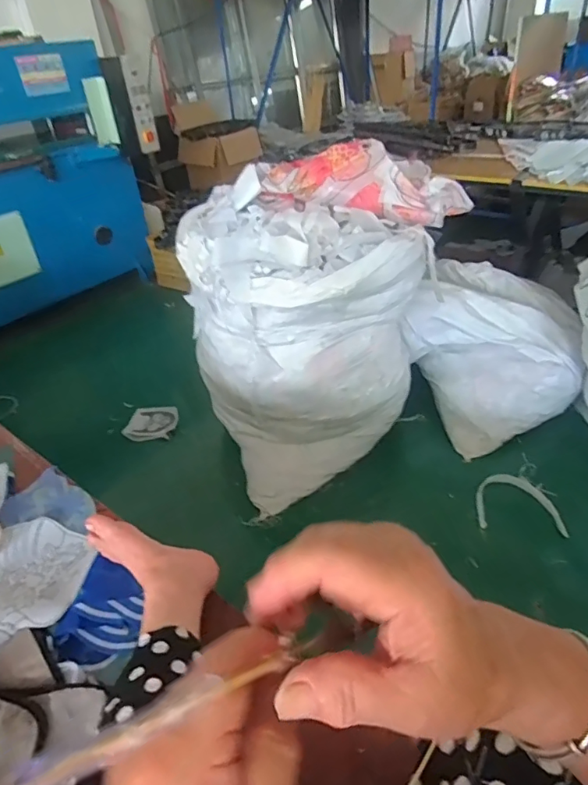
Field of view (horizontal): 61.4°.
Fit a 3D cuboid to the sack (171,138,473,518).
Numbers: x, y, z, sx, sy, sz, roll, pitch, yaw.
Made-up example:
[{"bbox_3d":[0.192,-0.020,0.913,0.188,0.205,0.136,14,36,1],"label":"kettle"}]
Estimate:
[{"bbox_3d":[0.087,-0.234,1.775,0.791,0.993,0.581,-22,39,-22],"label":"sack"}]

